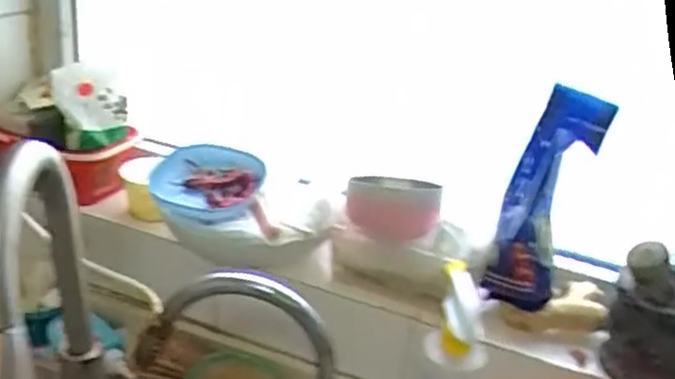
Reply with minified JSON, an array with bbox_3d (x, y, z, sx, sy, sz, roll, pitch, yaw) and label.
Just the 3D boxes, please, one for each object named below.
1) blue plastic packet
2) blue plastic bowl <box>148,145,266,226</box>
[{"bbox_3d":[0.230,0.012,0.791,0.092,0.249,0.064,17,2,-19],"label":"blue plastic packet"},{"bbox_3d":[-0.160,-0.008,0.871,0.143,0.050,0.122,17,48,20],"label":"blue plastic bowl"}]

